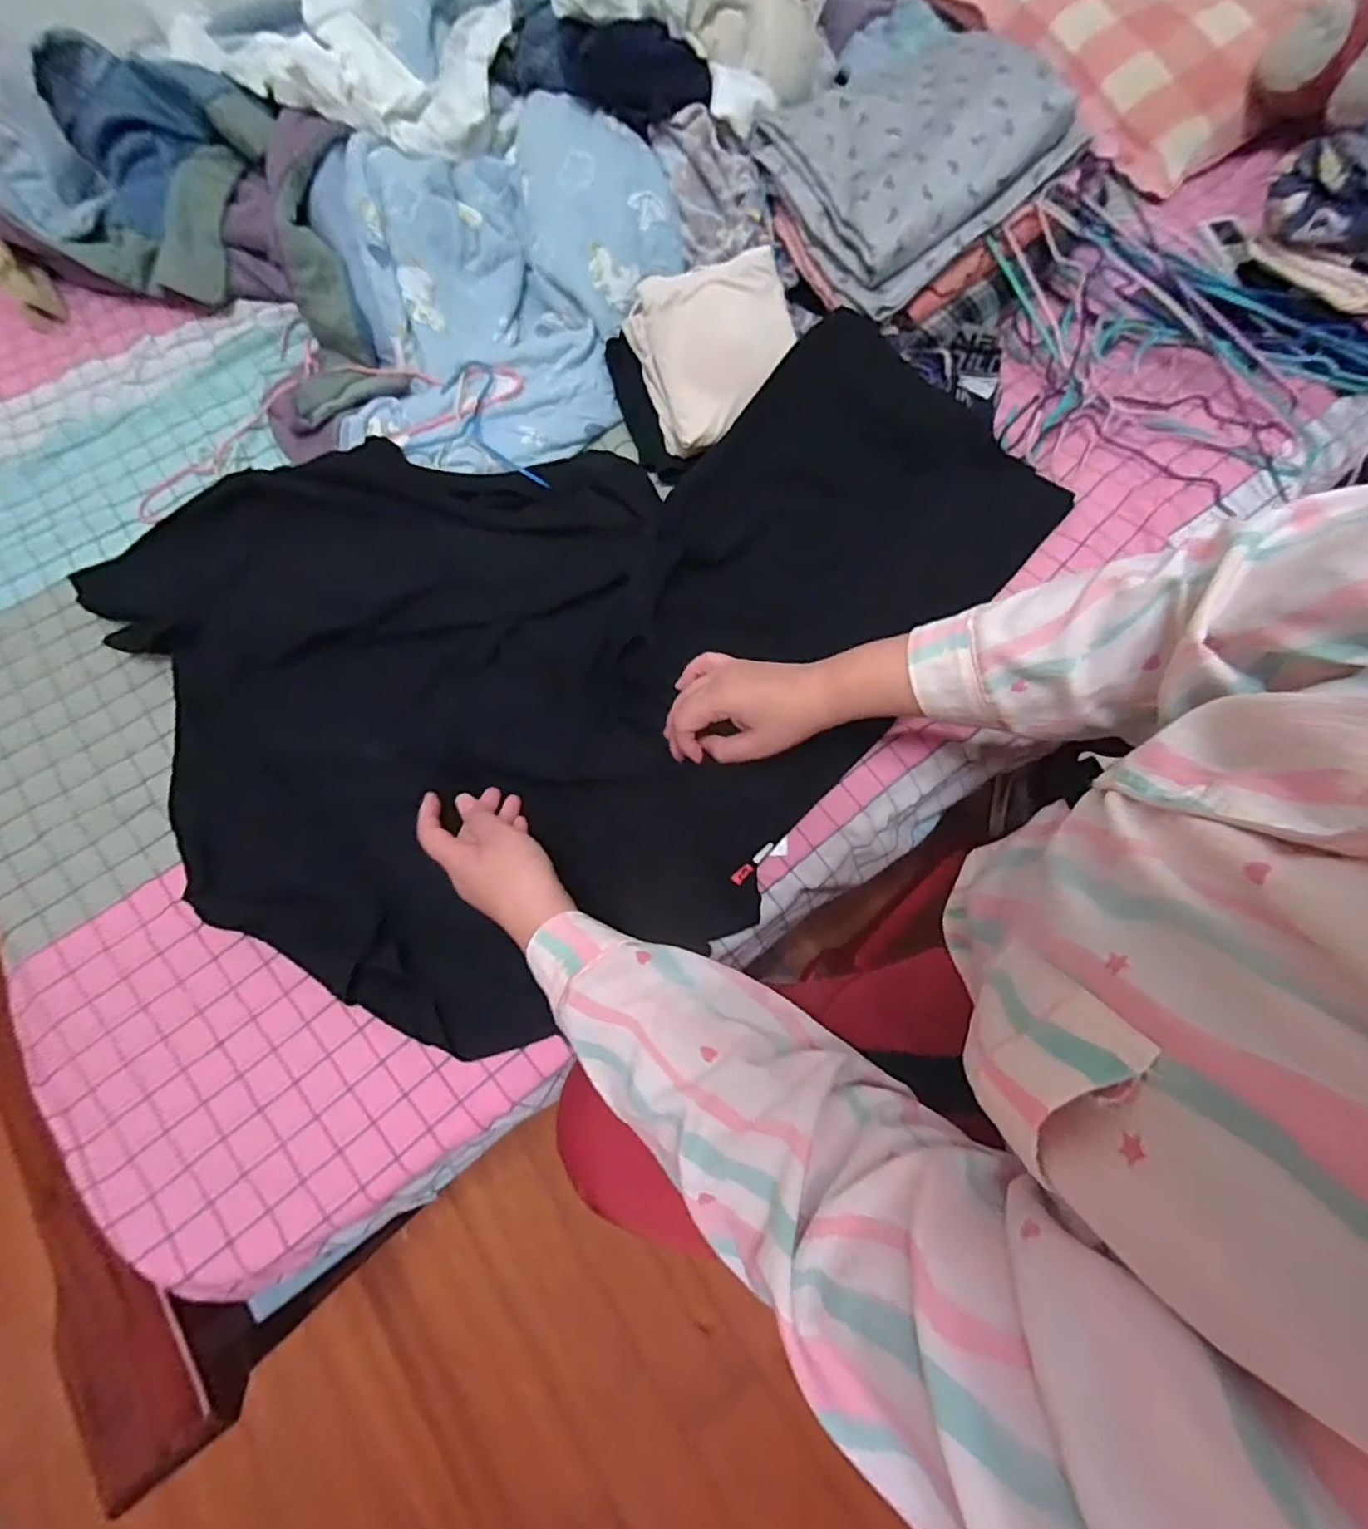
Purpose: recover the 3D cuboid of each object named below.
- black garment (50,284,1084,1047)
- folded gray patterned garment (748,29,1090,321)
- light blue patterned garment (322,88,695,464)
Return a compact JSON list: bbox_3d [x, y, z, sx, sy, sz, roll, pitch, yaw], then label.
[{"bbox_3d":[-0.063,-0.147,0.608,0.855,0.059,0.594,-29,75,-8],"label":"black garment"},{"bbox_3d":[0.237,-0.644,0.642,0.265,0.049,0.236,-36,85,12],"label":"folded gray patterned garment"},{"bbox_3d":[-0.216,-0.516,0.669,0.342,0.113,0.419,22,74,7],"label":"light blue patterned garment"}]

